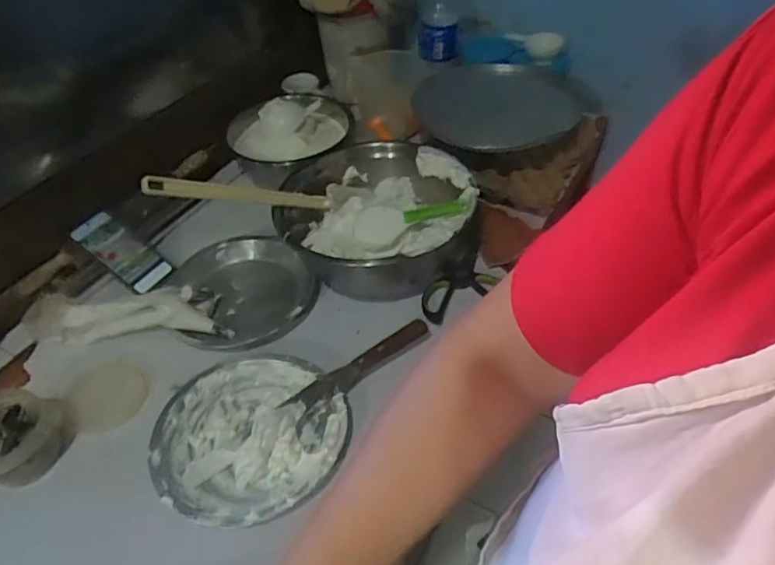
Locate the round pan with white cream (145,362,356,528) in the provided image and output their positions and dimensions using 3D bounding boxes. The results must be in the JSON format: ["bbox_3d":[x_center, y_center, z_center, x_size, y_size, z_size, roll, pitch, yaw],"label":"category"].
[{"bbox_3d":[-0.174,0.192,0.714,0.230,0.076,0.232,-2,45,2],"label":"round pan with white cream"}]

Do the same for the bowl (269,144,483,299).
[{"bbox_3d":[-0.010,-0.097,0.904,0.295,0.150,0.299,-2,45,2],"label":"bowl"}]

